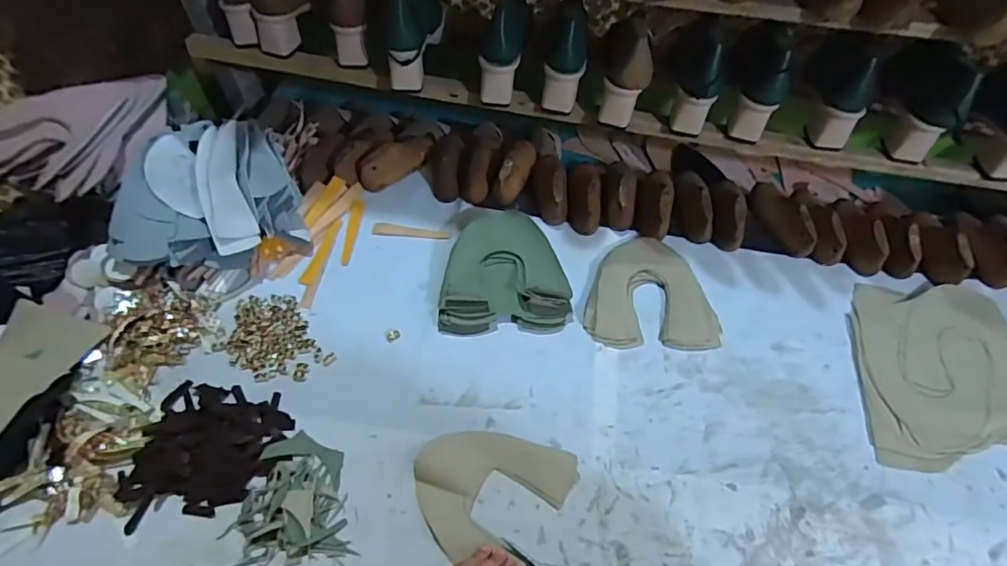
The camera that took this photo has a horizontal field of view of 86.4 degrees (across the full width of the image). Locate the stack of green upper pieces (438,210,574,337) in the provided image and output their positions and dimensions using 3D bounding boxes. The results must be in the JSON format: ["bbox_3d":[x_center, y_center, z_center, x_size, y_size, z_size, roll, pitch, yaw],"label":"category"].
[{"bbox_3d":[-0.001,-0.021,0.736,0.173,0.037,0.184,-2,56,-4],"label":"stack of green upper pieces"}]

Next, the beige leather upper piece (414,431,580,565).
[{"bbox_3d":[-0.017,0.219,0.583,0.154,0.019,0.150,29,59,16],"label":"beige leather upper piece"}]

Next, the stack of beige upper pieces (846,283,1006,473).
[{"bbox_3d":[0.563,0.110,0.687,0.231,0.012,0.254,4,56,0],"label":"stack of beige upper pieces"}]

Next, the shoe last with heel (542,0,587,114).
[{"bbox_3d":[0.090,-0.317,0.755,0.058,0.144,0.072,8,15,3],"label":"shoe last with heel"}]

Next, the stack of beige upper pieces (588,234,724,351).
[{"bbox_3d":[0.199,0.008,0.732,0.172,0.026,0.164,2,56,-2],"label":"stack of beige upper pieces"}]

